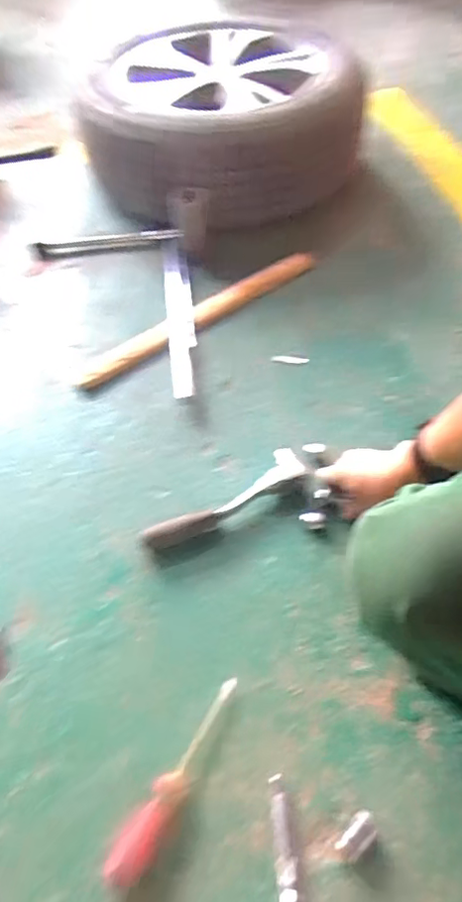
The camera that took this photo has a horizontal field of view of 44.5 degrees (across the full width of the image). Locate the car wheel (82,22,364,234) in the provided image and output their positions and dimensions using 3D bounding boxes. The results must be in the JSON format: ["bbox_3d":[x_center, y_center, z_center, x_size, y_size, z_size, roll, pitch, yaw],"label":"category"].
[{"bbox_3d":[0.005,-0.734,1.251,0.562,0.219,0.588,5,55,5],"label":"car wheel"}]

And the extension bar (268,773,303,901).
[{"bbox_3d":[0.053,0.389,0.552,0.022,0.028,0.124,-4,55,-1],"label":"extension bar"}]

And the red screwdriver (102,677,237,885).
[{"bbox_3d":[-0.053,0.336,0.591,0.037,0.034,0.214,26,59,18],"label":"red screwdriver"}]

